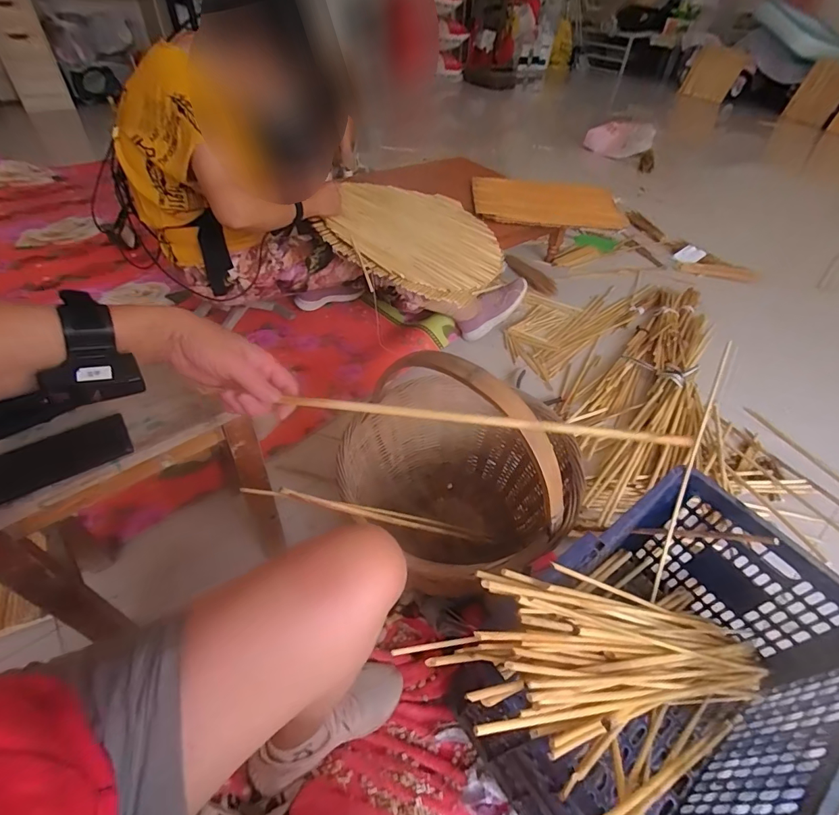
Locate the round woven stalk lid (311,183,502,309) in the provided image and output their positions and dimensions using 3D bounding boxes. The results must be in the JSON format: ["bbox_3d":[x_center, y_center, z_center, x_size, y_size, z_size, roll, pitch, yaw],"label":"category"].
[{"bbox_3d":[0.000,-0.515,1.304,0.502,0.046,0.538,21,50,-10],"label":"round woven stalk lid"}]

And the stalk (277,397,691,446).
[{"bbox_3d":[0.056,0.013,0.414,0.360,0.015,0.012,5,46,9],"label":"stalk"}]

